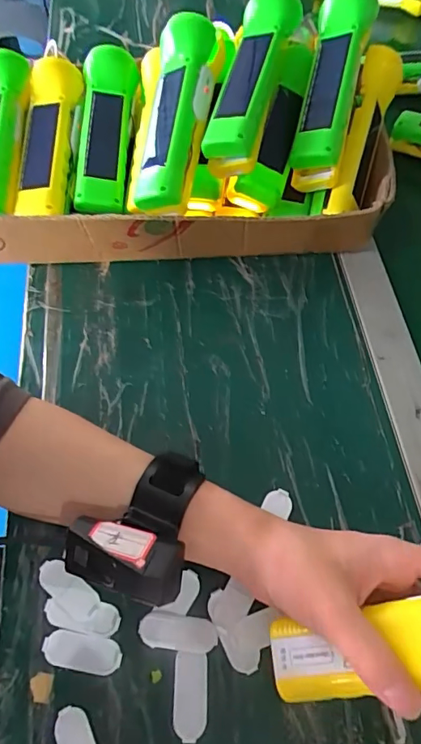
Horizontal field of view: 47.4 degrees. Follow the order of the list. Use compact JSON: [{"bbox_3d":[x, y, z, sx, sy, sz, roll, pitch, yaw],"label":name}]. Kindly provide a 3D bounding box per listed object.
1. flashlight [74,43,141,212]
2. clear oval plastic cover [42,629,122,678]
[{"bbox_3d":[-0.094,-0.215,0.432,0.051,0.038,0.168,2,75,0],"label":"flashlight"},{"bbox_3d":[-0.082,0.179,0.306,0.050,0.004,0.021,10,62,5],"label":"clear oval plastic cover"}]

